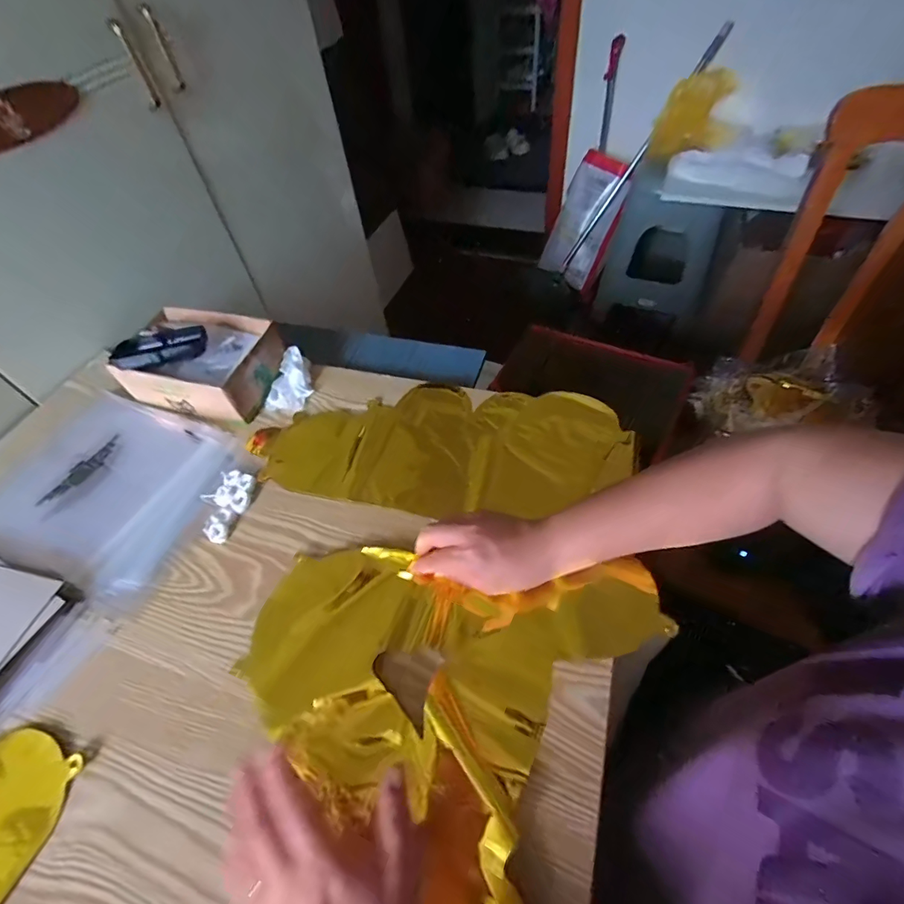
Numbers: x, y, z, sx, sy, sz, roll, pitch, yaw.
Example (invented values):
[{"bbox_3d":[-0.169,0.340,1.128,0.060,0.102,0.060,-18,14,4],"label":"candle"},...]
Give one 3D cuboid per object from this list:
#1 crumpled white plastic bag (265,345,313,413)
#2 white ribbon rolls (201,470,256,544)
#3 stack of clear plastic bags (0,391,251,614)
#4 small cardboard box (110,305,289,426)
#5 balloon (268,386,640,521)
[{"bbox_3d":[-0.210,-0.096,0.595,0.055,0.031,0.084,15,56,16],"label":"crumpled white plastic bag"},{"bbox_3d":[-0.256,0.059,0.503,0.053,0.011,0.080,13,56,15],"label":"white ribbon rolls"},{"bbox_3d":[-0.406,0.032,0.543,0.292,0.012,0.212,19,57,18],"label":"stack of clear plastic bags"},{"bbox_3d":[-0.332,-0.123,0.594,0.192,0.075,0.135,14,56,15],"label":"small cardboard box"},{"bbox_3d":[-0.004,-0.007,0.536,0.409,0.028,0.170,6,54,10],"label":"balloon"}]

